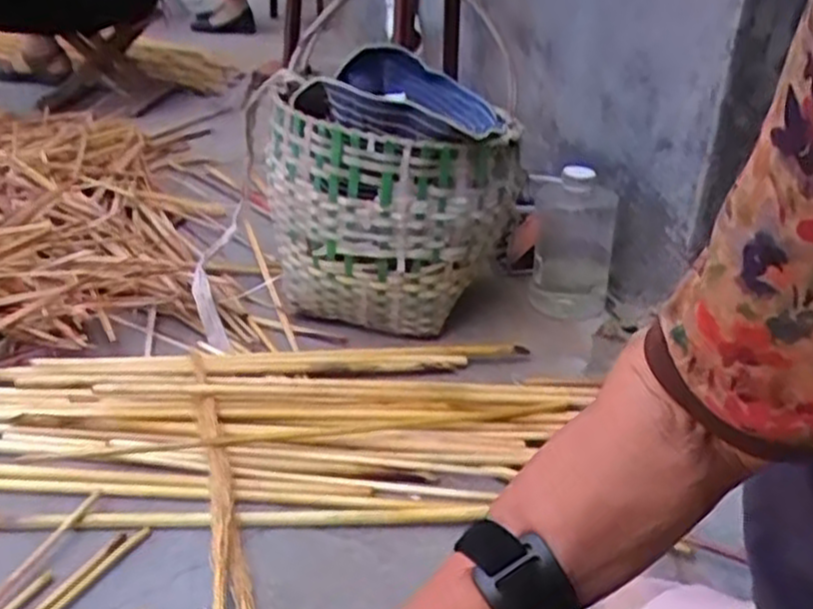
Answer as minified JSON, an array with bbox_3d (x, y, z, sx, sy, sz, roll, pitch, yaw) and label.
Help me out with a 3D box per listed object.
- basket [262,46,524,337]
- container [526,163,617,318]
[{"bbox_3d":[-0.026,-0.147,0.971,0.279,0.262,0.304,-1,28,-6],"label":"basket"},{"bbox_3d":[0.213,-0.088,0.999,0.094,0.177,0.110,5,28,6],"label":"container"}]

